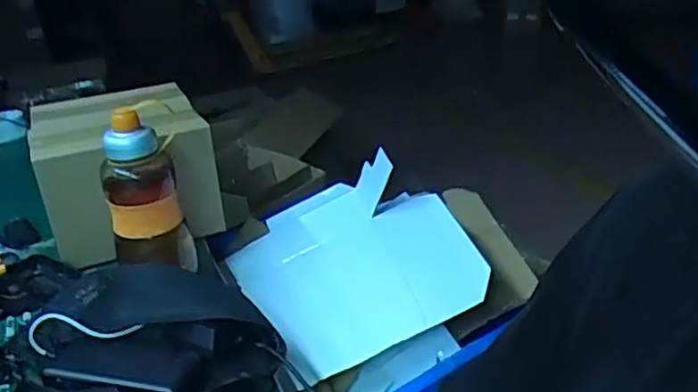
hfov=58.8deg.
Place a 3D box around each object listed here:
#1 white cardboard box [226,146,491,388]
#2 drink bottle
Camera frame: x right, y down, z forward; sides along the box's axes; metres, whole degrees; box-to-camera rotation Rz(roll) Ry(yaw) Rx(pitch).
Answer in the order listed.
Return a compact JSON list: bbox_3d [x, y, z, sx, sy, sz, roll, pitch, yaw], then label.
[{"bbox_3d":[0.010,0.107,0.937,0.324,0.066,0.271,-30,68,-4],"label":"white cardboard box"},{"bbox_3d":[-0.245,-0.013,0.738,0.086,0.202,0.075,-16,29,-21],"label":"drink bottle"}]

